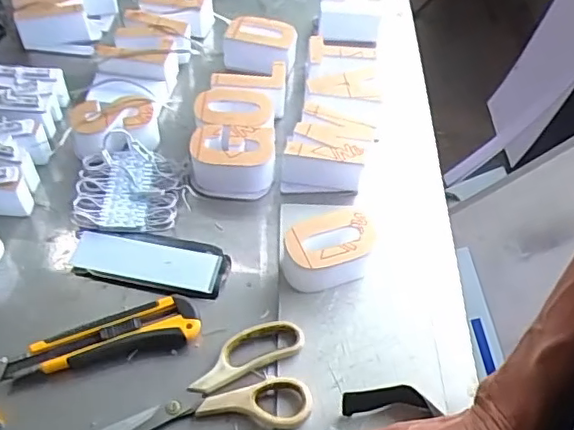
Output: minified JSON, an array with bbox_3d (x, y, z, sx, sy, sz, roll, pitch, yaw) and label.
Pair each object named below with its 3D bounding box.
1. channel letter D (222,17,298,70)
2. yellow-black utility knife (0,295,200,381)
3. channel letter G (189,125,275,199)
[{"bbox_3d":[-0.033,-0.207,0.730,0.088,0.048,0.063,4,51,0],"label":"channel letter D"},{"bbox_3d":[-0.154,0.103,0.497,0.153,0.022,0.039,-11,52,-12],"label":"yellow-black utility knife"},{"bbox_3d":[-0.056,-0.056,0.608,0.083,0.046,0.060,-1,51,-4],"label":"channel letter G"}]

